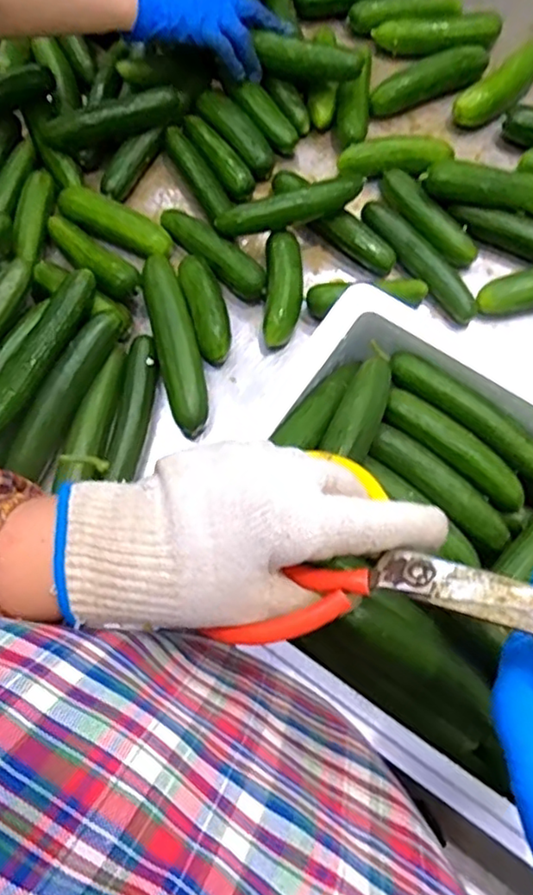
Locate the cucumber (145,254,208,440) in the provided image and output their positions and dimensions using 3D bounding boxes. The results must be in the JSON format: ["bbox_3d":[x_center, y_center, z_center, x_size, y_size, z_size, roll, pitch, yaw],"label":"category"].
[{"bbox_3d":[-0.083,-0.097,0.583,0.035,0.033,0.173,-12,75,-3],"label":"cucumber"}]

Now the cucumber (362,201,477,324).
[{"bbox_3d":[0.148,-0.183,0.608,0.033,0.024,0.150,-35,77,-9],"label":"cucumber"}]

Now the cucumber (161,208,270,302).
[{"bbox_3d":[-0.052,-0.190,0.612,0.127,0.027,0.036,37,78,10],"label":"cucumber"}]

